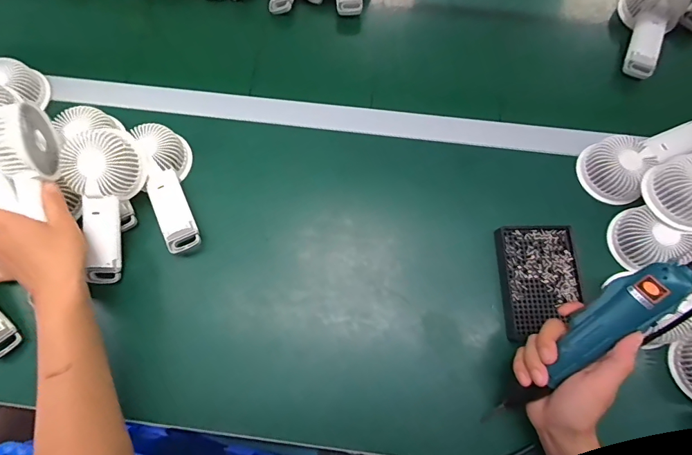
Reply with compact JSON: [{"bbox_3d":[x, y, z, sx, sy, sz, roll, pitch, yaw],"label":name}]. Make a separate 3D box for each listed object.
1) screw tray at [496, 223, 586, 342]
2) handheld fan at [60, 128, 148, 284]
[{"bbox_3d":[0.238,0.065,0.480,0.093,0.022,0.134,-1,72,-1],"label":"screw tray"},{"bbox_3d":[-0.293,-0.026,0.470,0.078,0.038,0.179,2,92,0],"label":"handheld fan"}]

